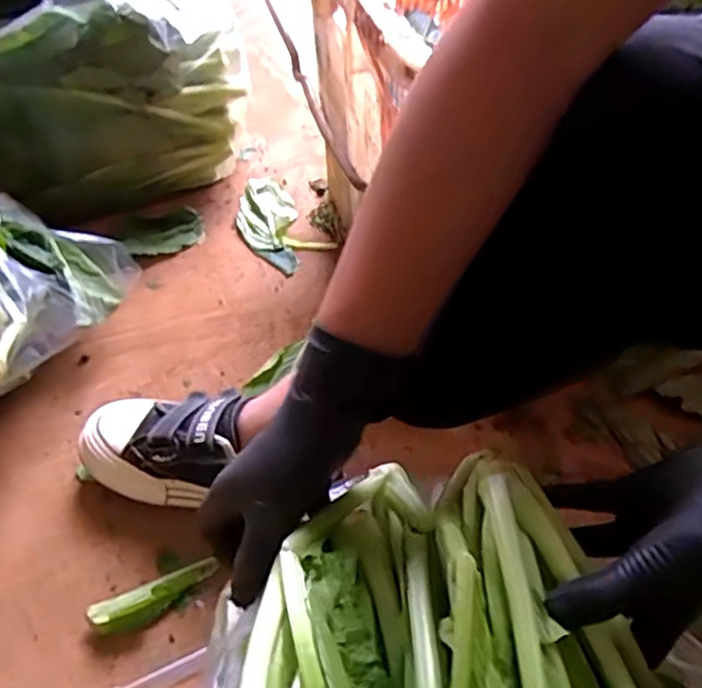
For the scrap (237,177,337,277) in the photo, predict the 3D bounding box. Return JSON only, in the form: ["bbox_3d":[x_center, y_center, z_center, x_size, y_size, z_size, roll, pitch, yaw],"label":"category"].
[{"bbox_3d":[-0.106,-0.168,0.863,0.099,0.012,0.193,-24,55,-22],"label":"scrap"}]

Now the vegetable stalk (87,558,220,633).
[{"bbox_3d":[-0.161,0.210,0.526,0.103,0.023,0.028,-24,54,-21],"label":"vegetable stalk"}]

